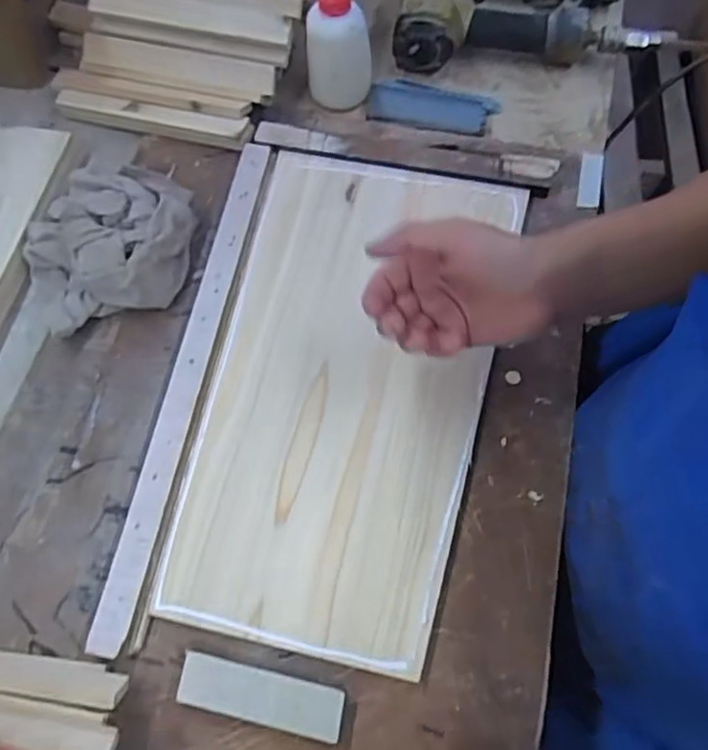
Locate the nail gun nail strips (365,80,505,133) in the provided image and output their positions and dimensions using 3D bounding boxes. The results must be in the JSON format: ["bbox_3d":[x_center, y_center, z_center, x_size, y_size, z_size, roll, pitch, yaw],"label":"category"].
[{"bbox_3d":[0.080,-0.274,0.659,0.128,0.007,0.055,12,68,7],"label":"nail gun nail strips"}]

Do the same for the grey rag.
[{"bbox_3d":[-0.216,-0.119,0.565,0.153,0.052,0.133,-21,68,-7],"label":"grey rag"}]

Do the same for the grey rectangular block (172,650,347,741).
[{"bbox_3d":[-0.062,0.216,0.437,0.110,0.015,0.031,12,68,7],"label":"grey rectangular block"}]

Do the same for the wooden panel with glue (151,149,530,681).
[{"bbox_3d":[-0.007,-0.005,0.531,0.220,0.017,0.423,11,68,7],"label":"wooden panel with glue"}]

